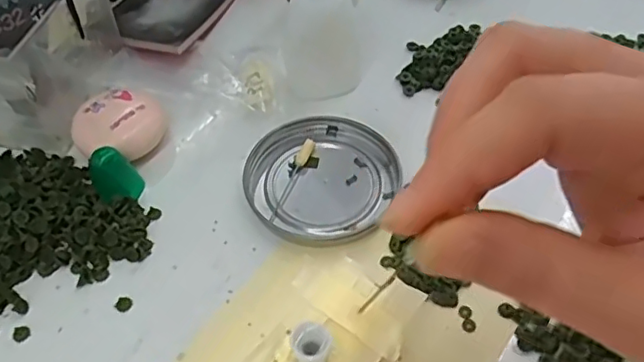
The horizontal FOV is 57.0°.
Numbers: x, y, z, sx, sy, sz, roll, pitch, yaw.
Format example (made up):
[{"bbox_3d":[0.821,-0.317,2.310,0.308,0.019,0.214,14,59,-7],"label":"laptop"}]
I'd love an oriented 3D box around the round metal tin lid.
[{"bbox_3d":[-0.001,-0.002,0.310,0.075,0.008,0.077,0,53,0],"label":"round metal tin lid"}]

